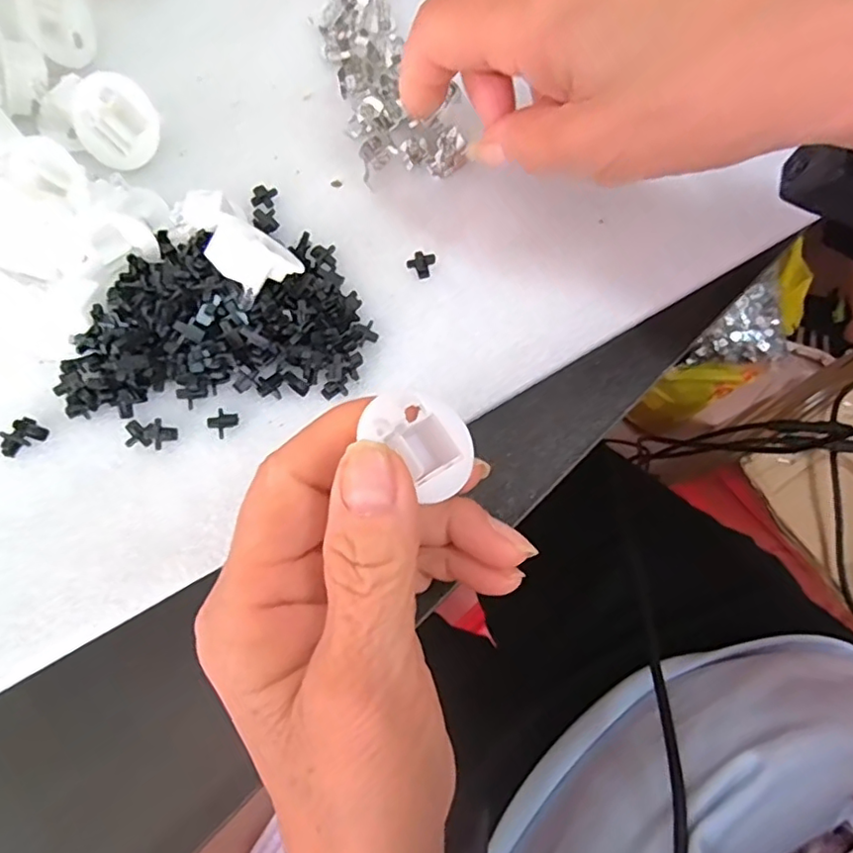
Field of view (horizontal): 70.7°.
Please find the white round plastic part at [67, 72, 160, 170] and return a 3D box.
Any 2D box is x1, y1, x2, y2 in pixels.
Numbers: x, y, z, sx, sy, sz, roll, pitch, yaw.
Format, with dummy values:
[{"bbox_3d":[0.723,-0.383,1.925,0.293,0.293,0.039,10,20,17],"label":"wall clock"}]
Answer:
[{"bbox_3d":[-0.121,-0.118,0.234,0.032,0.032,0.010,4,32,3],"label":"white round plastic part"}]

